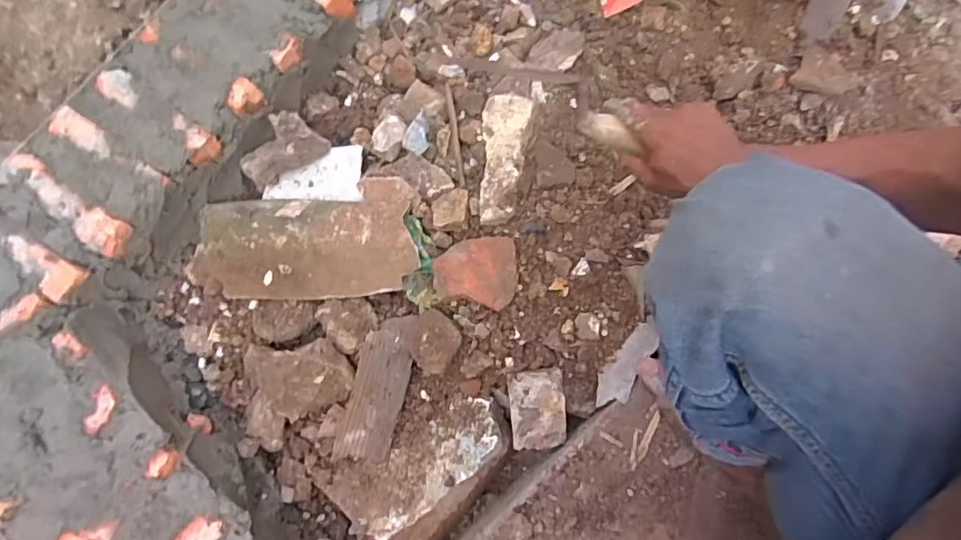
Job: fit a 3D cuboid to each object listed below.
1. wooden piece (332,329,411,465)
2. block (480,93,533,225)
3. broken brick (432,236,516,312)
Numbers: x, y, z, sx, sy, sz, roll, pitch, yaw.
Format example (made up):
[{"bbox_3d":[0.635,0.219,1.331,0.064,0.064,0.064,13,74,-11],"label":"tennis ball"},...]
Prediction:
[{"bbox_3d":[-0.123,0.150,0.627,0.060,0.023,0.144,16,79,0],"label":"wooden piece"},{"bbox_3d":[0.028,-0.146,0.684,0.058,0.033,0.175,7,79,-2],"label":"block"},{"bbox_3d":[-0.007,0.002,0.649,0.099,0.023,0.084,1,79,-3],"label":"broken brick"}]

